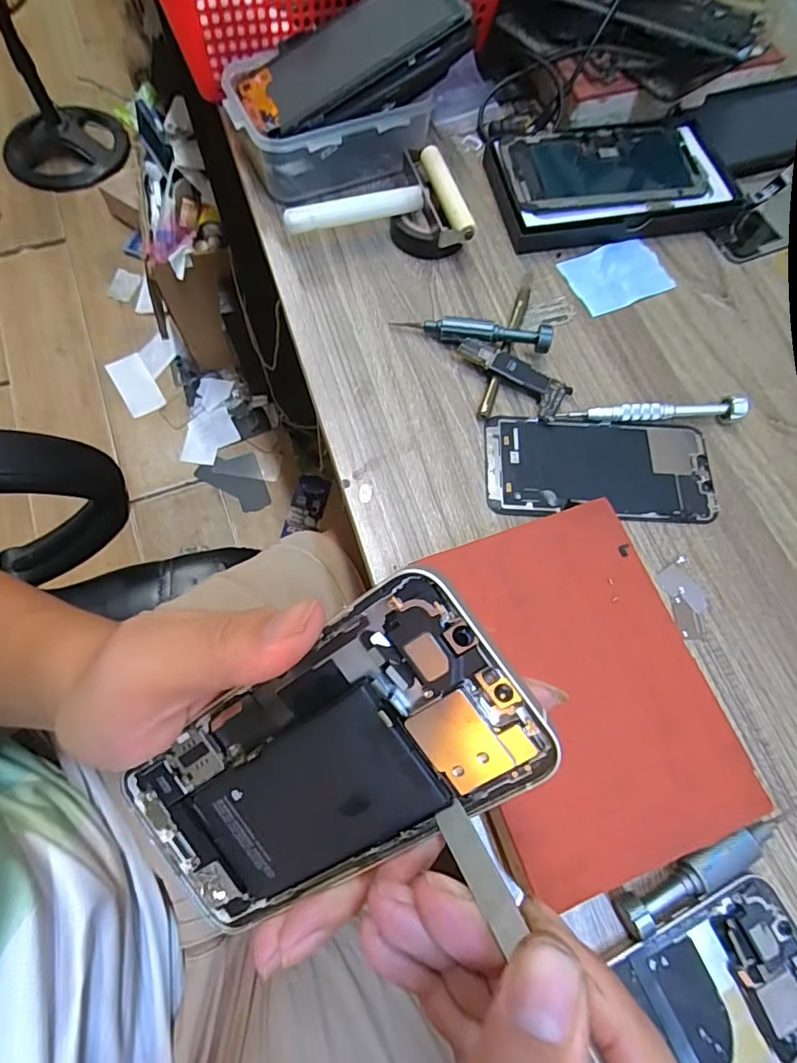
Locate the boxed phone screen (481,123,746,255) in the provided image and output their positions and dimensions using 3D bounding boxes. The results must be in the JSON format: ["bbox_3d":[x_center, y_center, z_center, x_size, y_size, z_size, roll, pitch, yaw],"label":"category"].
[{"bbox_3d":[0.165,-0.266,0.395,0.179,0.027,0.095,-10,70,-6],"label":"boxed phone screen"}]

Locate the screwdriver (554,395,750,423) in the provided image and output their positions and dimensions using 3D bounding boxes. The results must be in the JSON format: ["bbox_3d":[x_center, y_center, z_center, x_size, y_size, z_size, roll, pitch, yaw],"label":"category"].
[{"bbox_3d":[0.163,-0.076,0.330,0.118,0.016,0.012,-2,69,-3],"label":"screwdriver"}]

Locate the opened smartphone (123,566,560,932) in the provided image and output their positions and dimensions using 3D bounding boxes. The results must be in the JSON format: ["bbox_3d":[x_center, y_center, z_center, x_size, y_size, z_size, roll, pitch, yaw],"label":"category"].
[{"bbox_3d":[-0.026,0.075,0.166,0.144,0.007,0.069,-37,87,18],"label":"opened smartphone"}]

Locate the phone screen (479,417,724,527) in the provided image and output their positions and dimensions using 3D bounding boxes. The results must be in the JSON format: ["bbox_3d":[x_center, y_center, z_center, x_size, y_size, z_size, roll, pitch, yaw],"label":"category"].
[{"bbox_3d":[0.126,-0.040,0.322,0.142,0.004,0.066,3,69,-1],"label":"phone screen"}]

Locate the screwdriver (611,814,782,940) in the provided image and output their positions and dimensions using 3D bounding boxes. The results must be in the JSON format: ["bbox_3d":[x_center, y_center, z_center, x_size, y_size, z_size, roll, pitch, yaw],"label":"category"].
[{"bbox_3d":[0.145,0.159,0.241,0.095,0.010,0.018,-24,72,-11],"label":"screwdriver"}]

